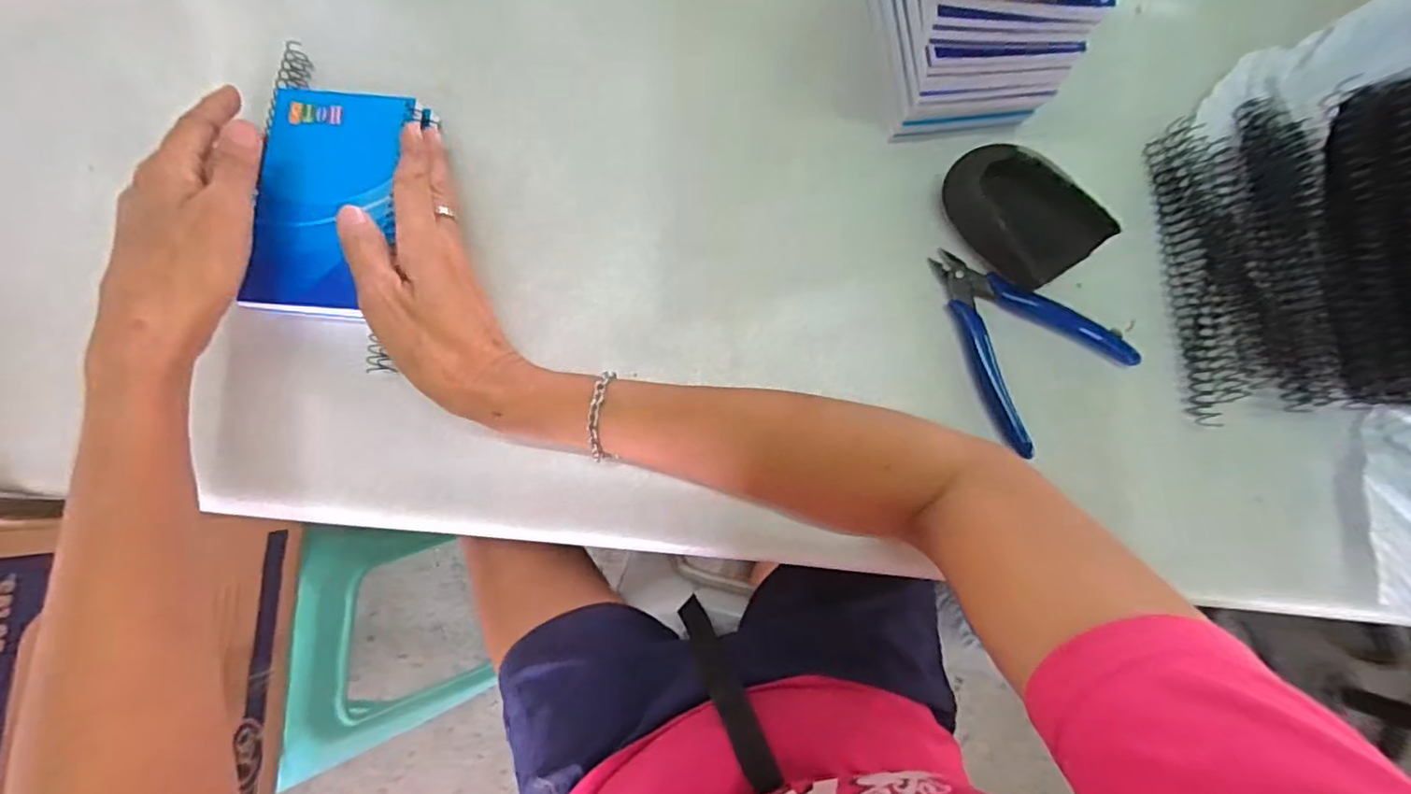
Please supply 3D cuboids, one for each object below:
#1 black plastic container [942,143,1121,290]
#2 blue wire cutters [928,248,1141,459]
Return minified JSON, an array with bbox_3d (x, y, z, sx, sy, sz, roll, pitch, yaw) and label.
[{"bbox_3d":[0.184,-0.108,0.360,0.057,0.029,0.088,-40,83,-7],"label":"black plastic container"},{"bbox_3d":[0.174,-0.037,0.353,0.088,0.011,0.115,-42,83,-7],"label":"blue wire cutters"}]

